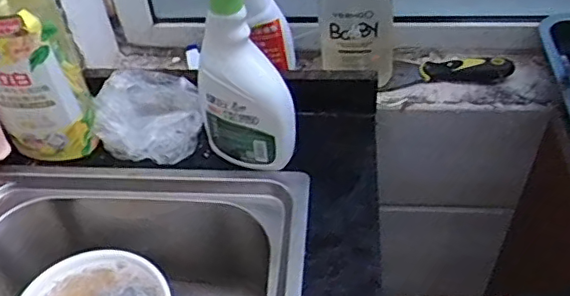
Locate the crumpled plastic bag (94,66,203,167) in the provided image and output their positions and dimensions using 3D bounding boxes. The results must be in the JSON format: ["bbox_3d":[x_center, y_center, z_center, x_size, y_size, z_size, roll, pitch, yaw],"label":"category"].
[{"bbox_3d":[-0.158,-0.038,0.663,0.114,0.060,0.090,2,46,6],"label":"crumpled plastic bag"}]

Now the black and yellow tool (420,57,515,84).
[{"bbox_3d":[0.227,-0.097,0.720,0.109,0.031,0.016,2,46,7],"label":"black and yellow tool"}]

